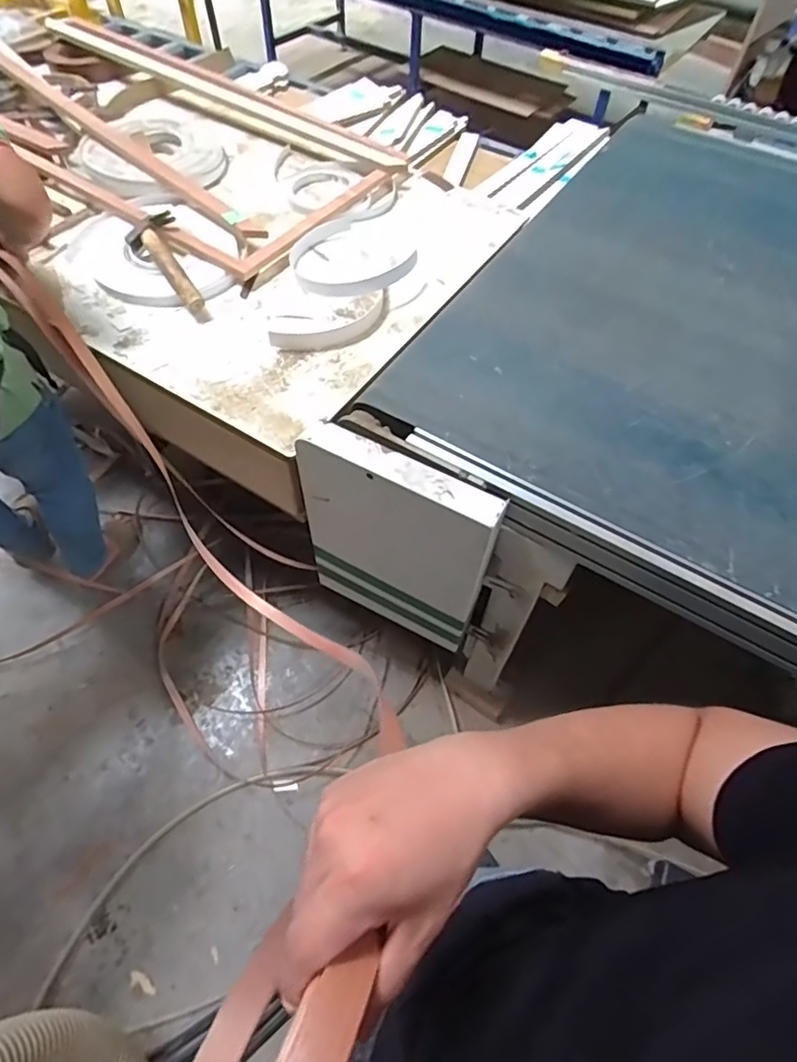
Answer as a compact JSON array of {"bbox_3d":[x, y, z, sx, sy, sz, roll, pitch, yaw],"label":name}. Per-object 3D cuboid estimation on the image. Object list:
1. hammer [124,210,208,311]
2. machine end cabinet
[{"bbox_3d":[-0.449,-0.526,1.107,0.097,0.059,0.281,-26,62,-18],"label":"hammer"},{"bbox_3d":[-0.007,0.036,1.049,0.345,0.499,0.062,26,60,14],"label":"machine end cabinet"}]

